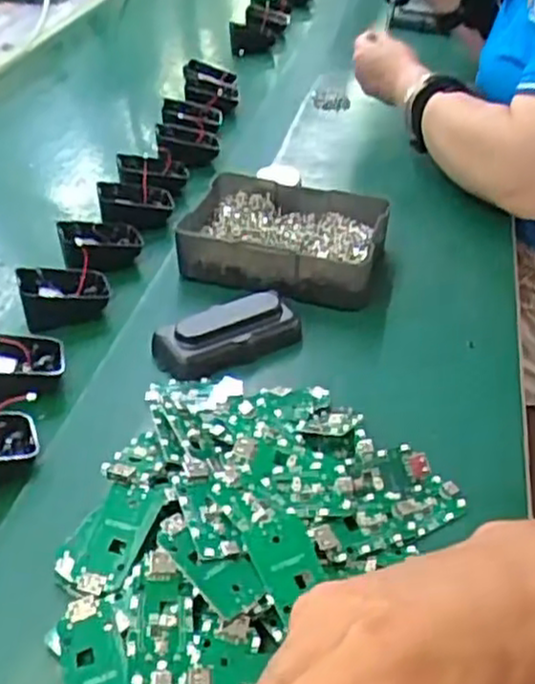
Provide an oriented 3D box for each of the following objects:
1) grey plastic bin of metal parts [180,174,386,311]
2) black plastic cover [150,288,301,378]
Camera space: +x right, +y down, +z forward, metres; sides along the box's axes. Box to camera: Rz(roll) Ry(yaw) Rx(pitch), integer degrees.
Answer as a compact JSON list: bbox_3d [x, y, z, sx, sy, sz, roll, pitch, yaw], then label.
[{"bbox_3d":[0.016,-0.092,0.634,0.163,0.042,0.130,7,39,12],"label":"grey plastic bin of metal parts"},{"bbox_3d":[-0.028,-0.008,0.538,0.107,0.029,0.039,-19,41,-20],"label":"black plastic cover"}]

